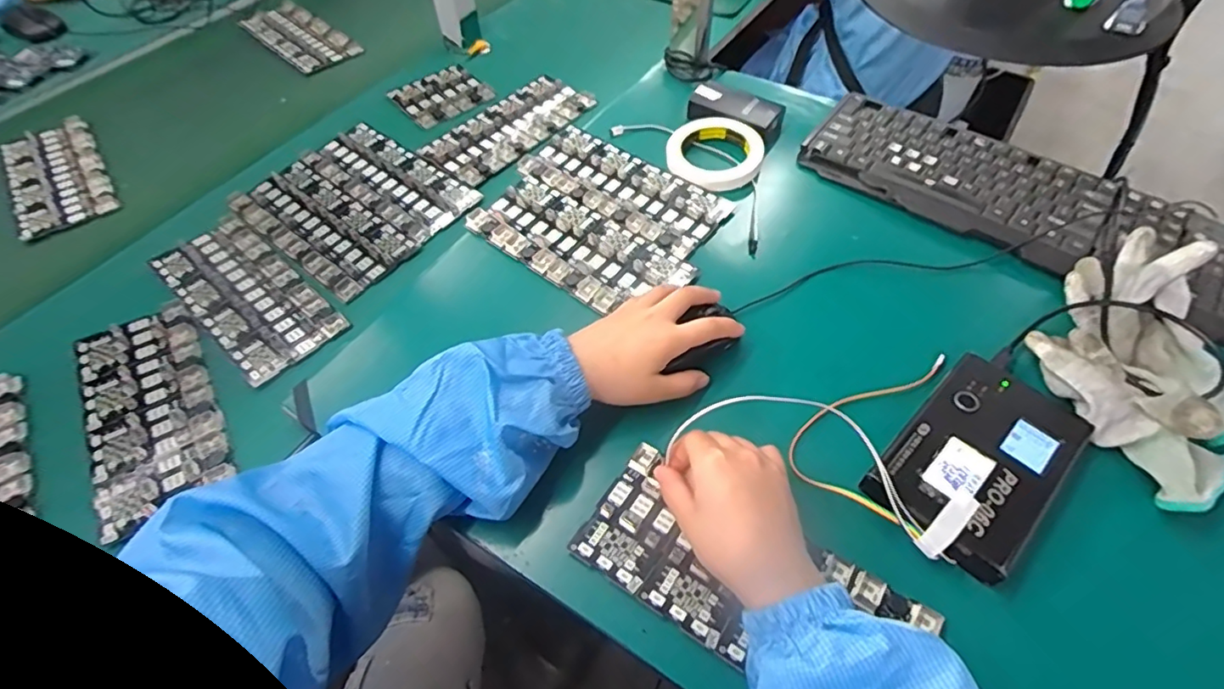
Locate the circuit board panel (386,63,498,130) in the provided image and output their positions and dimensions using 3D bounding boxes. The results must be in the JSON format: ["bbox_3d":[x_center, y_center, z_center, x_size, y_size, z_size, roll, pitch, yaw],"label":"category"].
[{"bbox_3d":[-0.227,-0.335,0.792,0.109,0.009,0.105,-36,63,-20],"label":"circuit board panel"}]

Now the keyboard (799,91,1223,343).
[{"bbox_3d":[0.413,-0.146,0.591,0.430,0.021,0.146,35,62,24],"label":"keyboard"}]

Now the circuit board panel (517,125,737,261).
[{"bbox_3d":[0.011,-0.170,0.640,0.234,0.022,0.097,31,62,24],"label":"circuit board panel"}]

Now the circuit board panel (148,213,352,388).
[{"bbox_3d":[-0.368,-0.051,0.591,0.225,0.006,0.096,37,63,22],"label":"circuit board panel"}]

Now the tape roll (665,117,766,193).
[{"bbox_3d":[0.115,-0.212,0.656,0.105,0.020,0.109,-1,54,1],"label":"tape roll"}]

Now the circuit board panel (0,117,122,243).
[{"bbox_3d":[-0.677,-0.208,0.718,0.100,0.019,0.219,-30,59,-19],"label":"circuit board panel"}]

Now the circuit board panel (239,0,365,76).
[{"bbox_3d":[-0.490,-0.484,0.920,0.232,0.013,0.106,37,58,22],"label":"circuit board panel"}]

